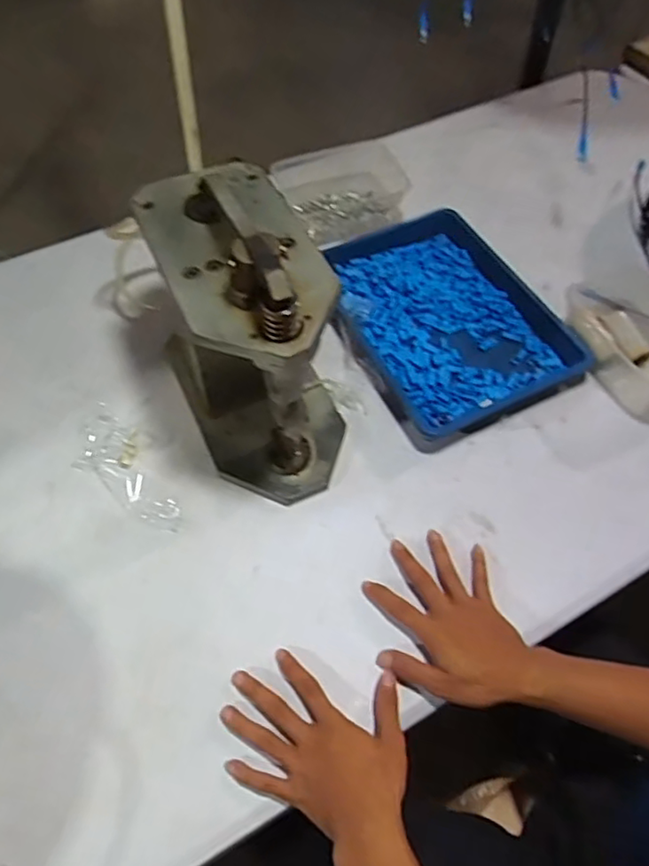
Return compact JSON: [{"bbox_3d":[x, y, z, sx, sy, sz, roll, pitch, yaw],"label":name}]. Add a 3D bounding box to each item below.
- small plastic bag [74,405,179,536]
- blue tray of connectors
[{"bbox_3d":[-0.208,0.037,0.669,0.164,0.018,0.072,31,60,18],"label":"small plastic bag"},{"bbox_3d":[0.140,-0.148,0.779,0.238,0.049,0.325,-23,59,-17],"label":"blue tray of connectors"}]

